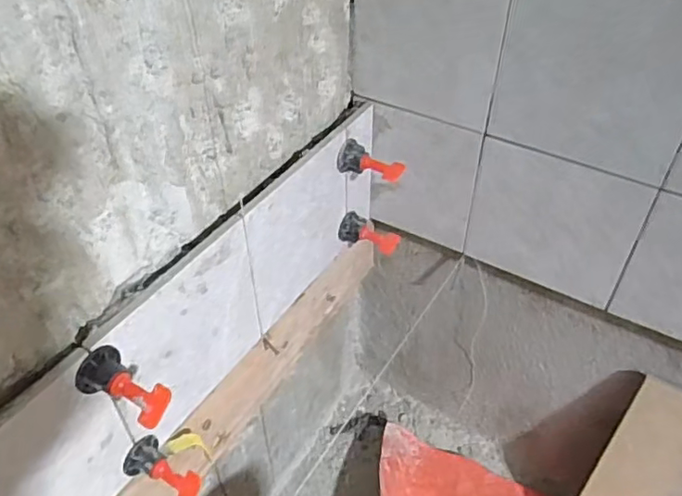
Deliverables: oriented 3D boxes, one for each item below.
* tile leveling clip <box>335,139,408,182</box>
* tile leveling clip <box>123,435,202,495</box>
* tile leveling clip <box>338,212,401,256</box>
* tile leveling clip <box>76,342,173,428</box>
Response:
[{"bbox_3d":[0.030,-0.081,0.564,0.062,0.028,0.028,15,46,16],"label":"tile leveling clip"},{"bbox_3d":[-0.133,0.170,0.450,0.059,0.027,0.031,27,50,26],"label":"tile leveling clip"},{"bbox_3d":[0.031,-0.012,0.629,0.063,0.028,0.027,22,48,21],"label":"tile leveling clip"},{"bbox_3d":[-0.134,0.090,0.376,0.062,0.034,0.037,32,52,29],"label":"tile leveling clip"}]

